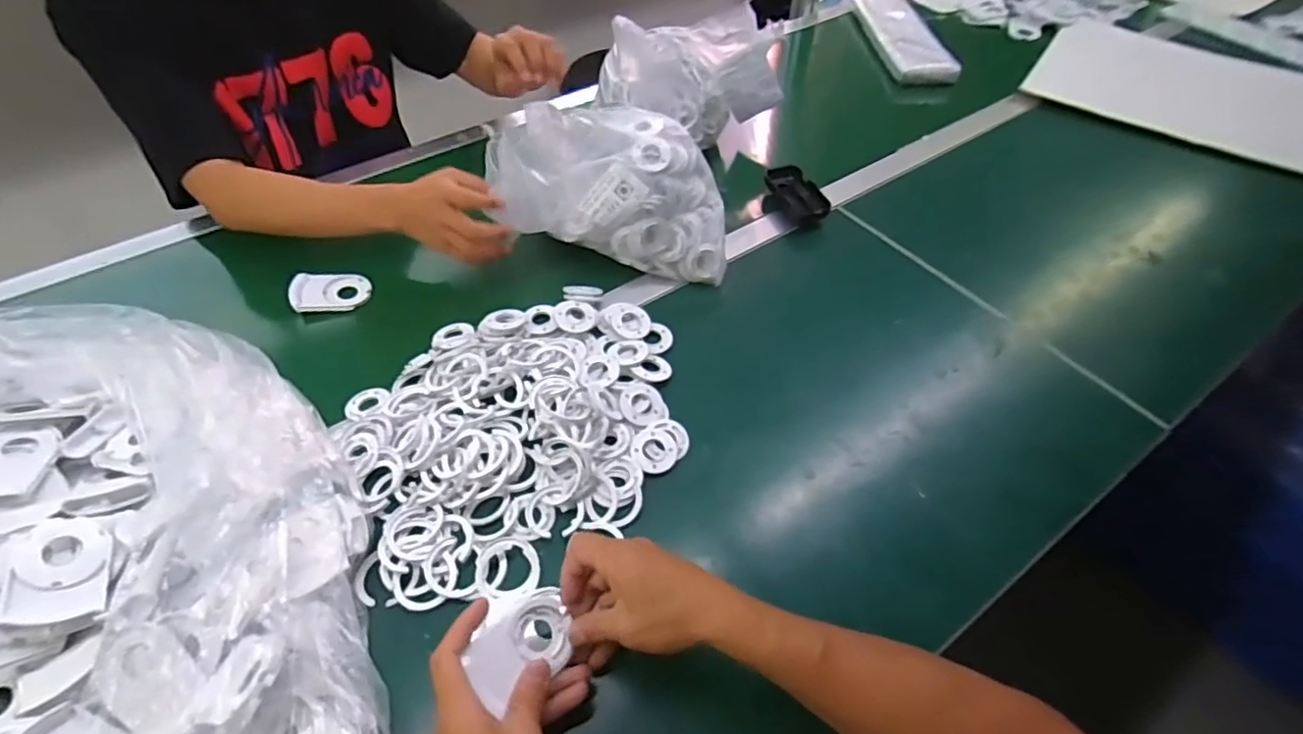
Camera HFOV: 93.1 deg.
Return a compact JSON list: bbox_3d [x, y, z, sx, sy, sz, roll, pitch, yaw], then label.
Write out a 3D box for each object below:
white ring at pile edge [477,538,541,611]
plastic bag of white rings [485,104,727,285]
[{"bbox_3d":[-0.121,0.170,0.520,0.051,0.009,0.052,0,50,0],"label":"white ring at pile edge"},{"bbox_3d":[-0.053,-0.220,0.742,0.286,0.145,0.160,5,51,4],"label":"plastic bag of white rings"}]

